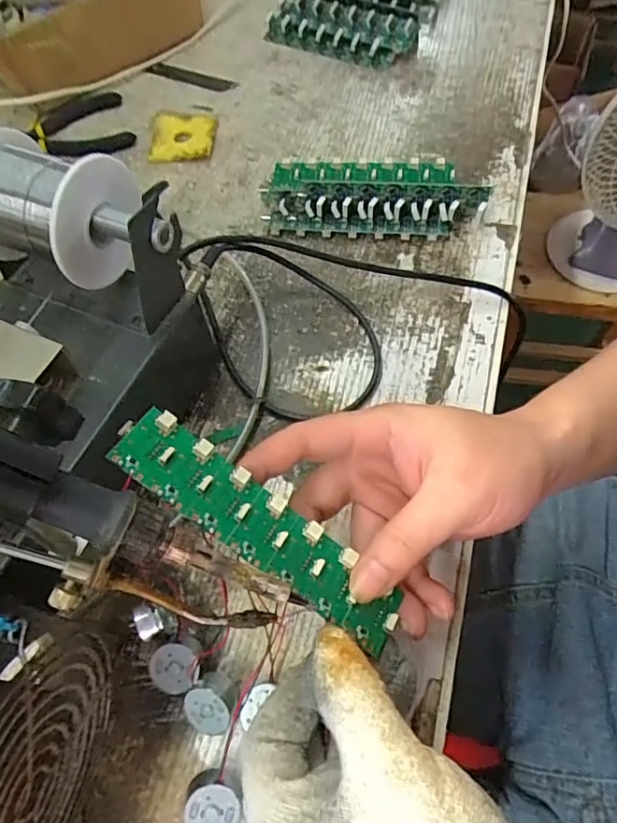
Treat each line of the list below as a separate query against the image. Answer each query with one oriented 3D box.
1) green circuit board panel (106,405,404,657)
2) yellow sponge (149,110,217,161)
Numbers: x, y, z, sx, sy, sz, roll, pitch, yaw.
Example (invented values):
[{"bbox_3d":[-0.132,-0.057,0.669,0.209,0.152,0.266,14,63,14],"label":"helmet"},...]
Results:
[{"bbox_3d":[-0.020,0.048,0.228,0.139,0.006,0.033,38,65,-2],"label":"green circuit board panel"},{"bbox_3d":[-0.111,-0.247,0.476,0.056,0.008,0.065,-1,61,1],"label":"yellow sponge"}]

